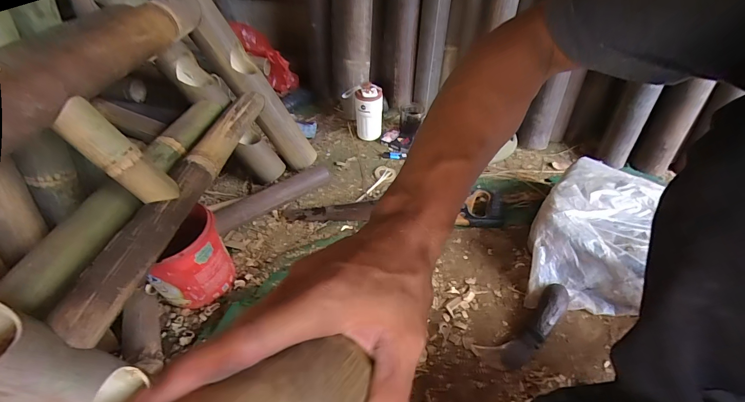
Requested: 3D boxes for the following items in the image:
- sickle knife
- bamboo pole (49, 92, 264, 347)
[{"bbox_3d":[0.282,0.225,0.604,0.211,0.038,0.071,-24,49,-23],"label":"sickle knife"},{"bbox_3d":[-0.308,-0.038,0.571,0.053,0.044,0.544,7,44,7],"label":"bamboo pole"}]

